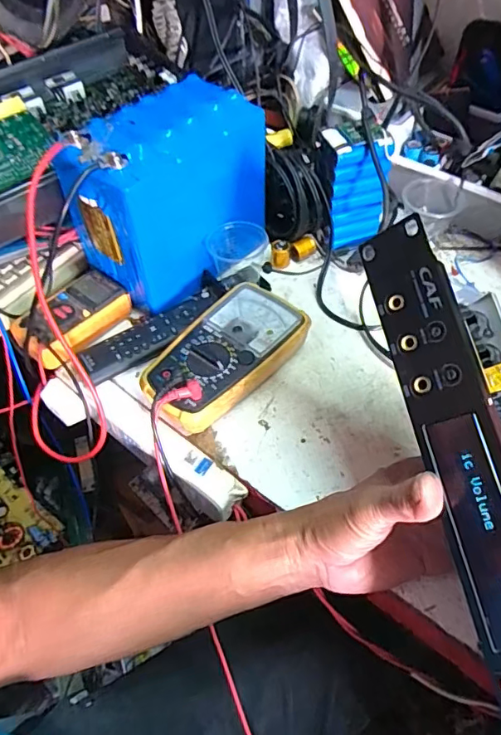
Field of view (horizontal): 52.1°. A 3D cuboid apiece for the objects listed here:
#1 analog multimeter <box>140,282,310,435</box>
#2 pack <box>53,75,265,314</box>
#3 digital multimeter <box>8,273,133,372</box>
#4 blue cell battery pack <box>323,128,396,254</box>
[{"bbox_3d":[-0.022,-0.009,0.491,0.094,0.047,0.164,33,60,25],"label":"analog multimeter"},{"bbox_3d":[-0.077,-0.176,0.532,0.106,0.164,0.186,35,61,26],"label":"pack"},{"bbox_3d":[-0.185,-0.054,0.530,0.066,0.034,0.110,30,59,24],"label":"digital multimeter"},{"bbox_3d":[0.115,-0.198,0.578,0.068,0.129,0.043,-16,53,-10],"label":"blue cell battery pack"}]

